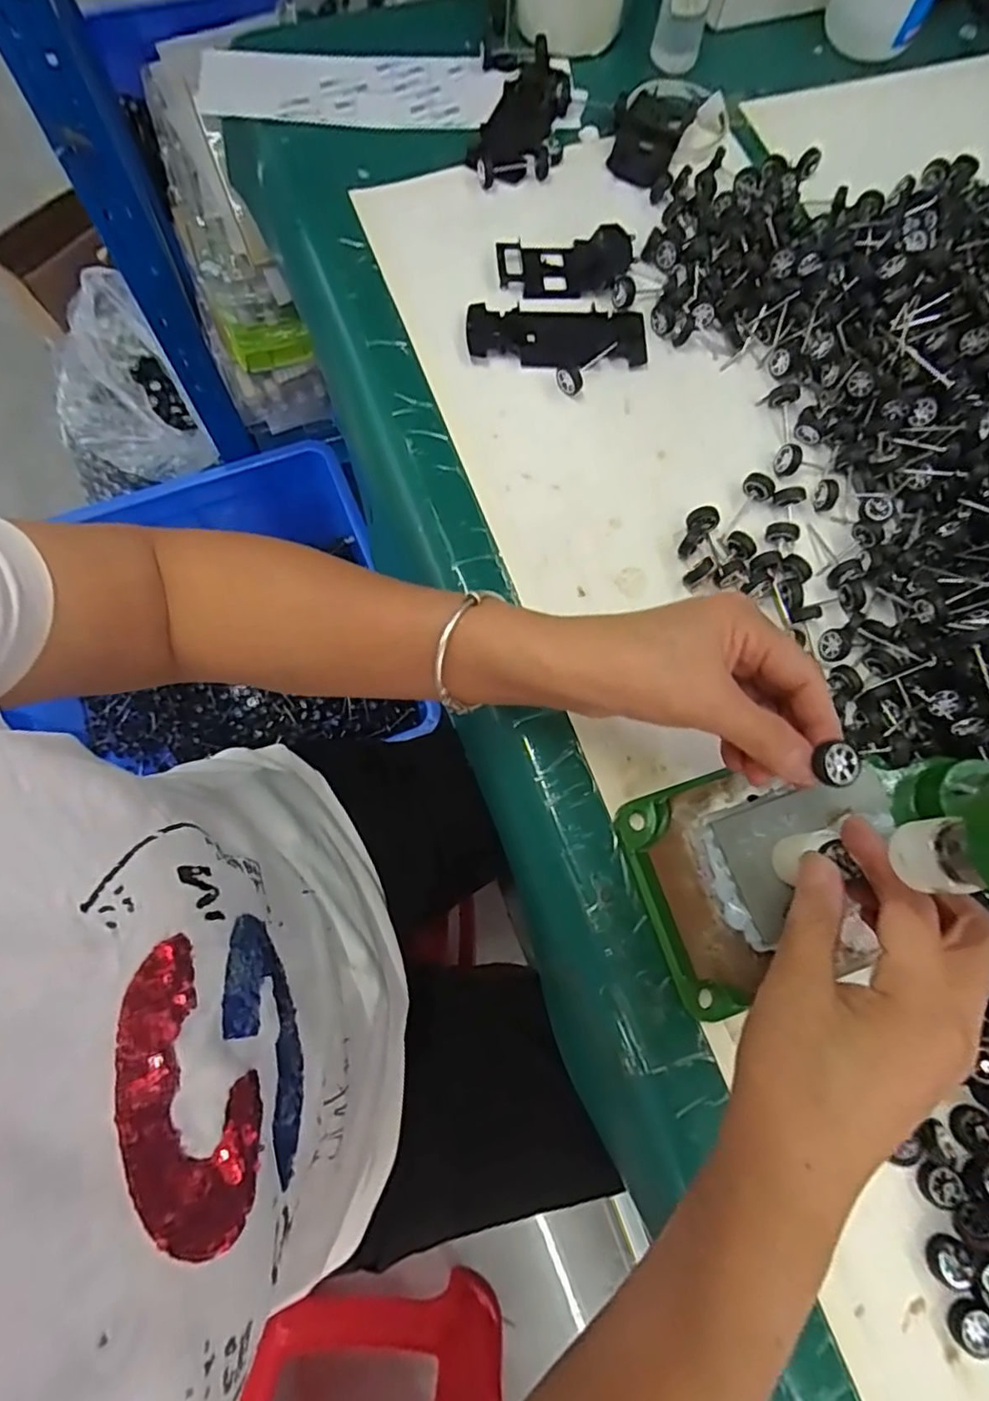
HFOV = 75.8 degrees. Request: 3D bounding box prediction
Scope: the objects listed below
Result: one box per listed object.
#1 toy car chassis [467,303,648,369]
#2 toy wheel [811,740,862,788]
[{"bbox_3d":[0.044,-0.255,0.443,0.124,0.009,0.048,-1,74,-2],"label":"toy car chassis"},{"bbox_3d":[0.145,0.027,0.267,0.019,0.005,0.019,0,74,-2],"label":"toy wheel"}]

